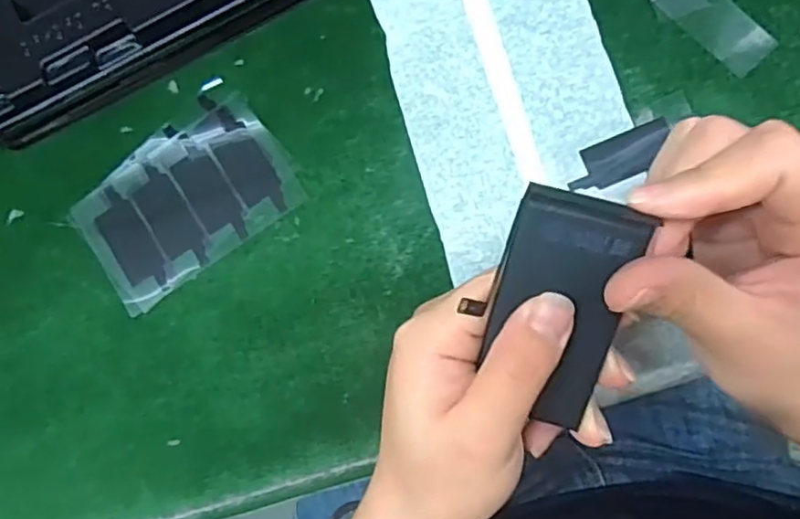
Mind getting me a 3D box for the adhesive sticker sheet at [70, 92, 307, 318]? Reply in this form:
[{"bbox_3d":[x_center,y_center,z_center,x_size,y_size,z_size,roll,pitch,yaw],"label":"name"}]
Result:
[{"bbox_3d":[-0.098,-0.028,0.300,0.096,0.004,0.064,-36,80,3],"label":"adhesive sticker sheet"}]

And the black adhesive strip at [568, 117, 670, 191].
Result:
[{"bbox_3d":[0.093,-0.043,0.280,0.046,0.004,0.019,-22,81,5],"label":"black adhesive strip"}]

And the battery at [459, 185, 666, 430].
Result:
[{"bbox_3d":[0.048,0.017,0.210,0.042,0.007,0.077,15,117,5],"label":"battery"}]

